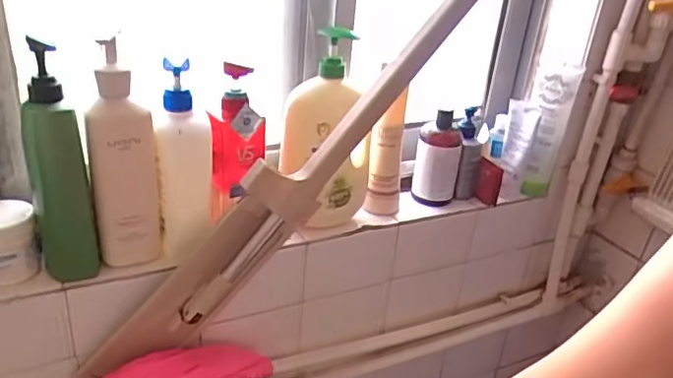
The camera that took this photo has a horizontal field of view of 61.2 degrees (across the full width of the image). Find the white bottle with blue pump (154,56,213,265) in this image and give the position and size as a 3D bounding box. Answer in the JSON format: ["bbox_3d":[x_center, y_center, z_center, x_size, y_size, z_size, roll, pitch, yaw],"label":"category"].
[{"bbox_3d":[-0.186,-0.027,0.704,0.063,0.244,0.053,0,28,-11],"label":"white bottle with blue pump"}]

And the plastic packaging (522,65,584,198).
[{"bbox_3d":[0.334,-0.089,0.914,0.060,0.212,0.053,14,28,16],"label":"plastic packaging"}]

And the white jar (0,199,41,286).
[{"bbox_3d":[-0.380,0.061,0.646,0.070,0.076,0.062,-15,33,-35],"label":"white jar"}]

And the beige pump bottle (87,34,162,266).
[{"bbox_3d":[-0.244,-0.022,0.652,0.059,0.241,0.055,9,27,5],"label":"beige pump bottle"}]

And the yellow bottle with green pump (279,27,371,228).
[{"bbox_3d":[-0.010,-0.071,0.769,0.125,0.268,0.067,-10,31,-27],"label":"yellow bottle with green pump"}]

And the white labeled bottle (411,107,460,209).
[{"bbox_3d":[0.159,-0.047,0.893,0.068,0.139,0.054,12,28,11],"label":"white labeled bottle"}]

